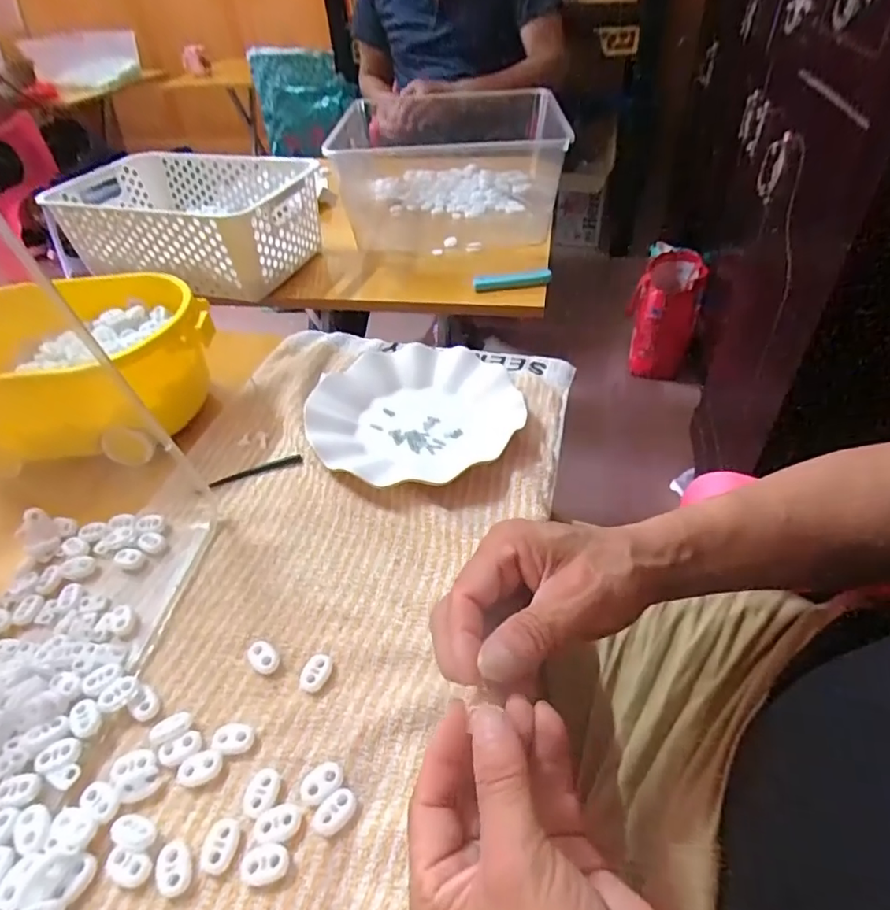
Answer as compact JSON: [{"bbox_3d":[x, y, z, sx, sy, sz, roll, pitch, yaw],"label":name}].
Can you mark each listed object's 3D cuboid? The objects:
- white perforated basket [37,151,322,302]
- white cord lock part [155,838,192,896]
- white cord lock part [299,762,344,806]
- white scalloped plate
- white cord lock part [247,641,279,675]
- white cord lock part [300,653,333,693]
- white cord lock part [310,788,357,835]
[{"bbox_3d":[-0.330,-0.311,0.744,0.318,0.108,0.197,12,46,18],"label":"white perforated basket"},{"bbox_3d":[-0.130,0.198,0.269,0.014,0.007,0.023,-21,45,-16],"label":"white cord lock part"},{"bbox_3d":[-0.065,0.171,0.293,0.022,0.004,0.015,-31,49,-25],"label":"white cord lock part"},{"bbox_3d":[-0.028,-0.041,0.498,0.178,0.021,0.191,-3,43,2],"label":"white scalloped plate"},{"bbox_3d":[-0.112,0.125,0.345,0.022,0.007,0.015,30,53,32],"label":"white cord lock part"},{"bbox_3d":[-0.077,0.131,0.335,0.015,0.008,0.022,20,49,25],"label":"white cord lock part"},{"bbox_3d":[-0.056,0.179,0.282,0.023,0.005,0.017,-30,48,-24],"label":"white cord lock part"}]

